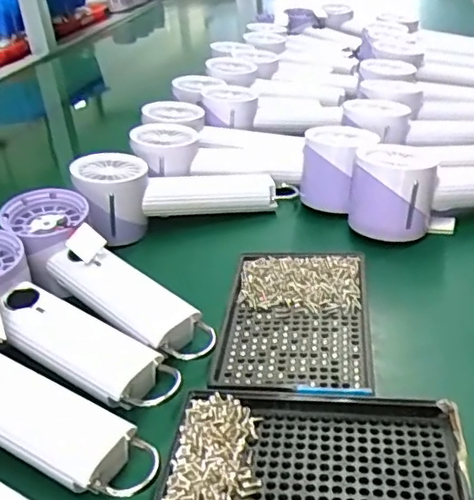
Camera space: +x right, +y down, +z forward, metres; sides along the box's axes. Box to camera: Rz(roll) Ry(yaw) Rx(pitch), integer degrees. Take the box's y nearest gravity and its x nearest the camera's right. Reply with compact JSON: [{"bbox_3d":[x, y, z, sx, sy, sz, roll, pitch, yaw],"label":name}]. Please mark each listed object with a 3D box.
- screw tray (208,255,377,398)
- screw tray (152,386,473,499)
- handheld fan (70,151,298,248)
[{"bbox_3d":[0.035,0.041,0.376,0.090,0.014,0.138,0,31,10],"label":"screw tray"},{"bbox_3d":[0.034,0.104,0.279,0.135,0.024,0.095,1,31,11],"label":"screw tray"},{"bbox_3d":[-0.045,-0.056,0.517,0.180,0.054,0.057,-11,33,-14],"label":"handheld fan"}]

